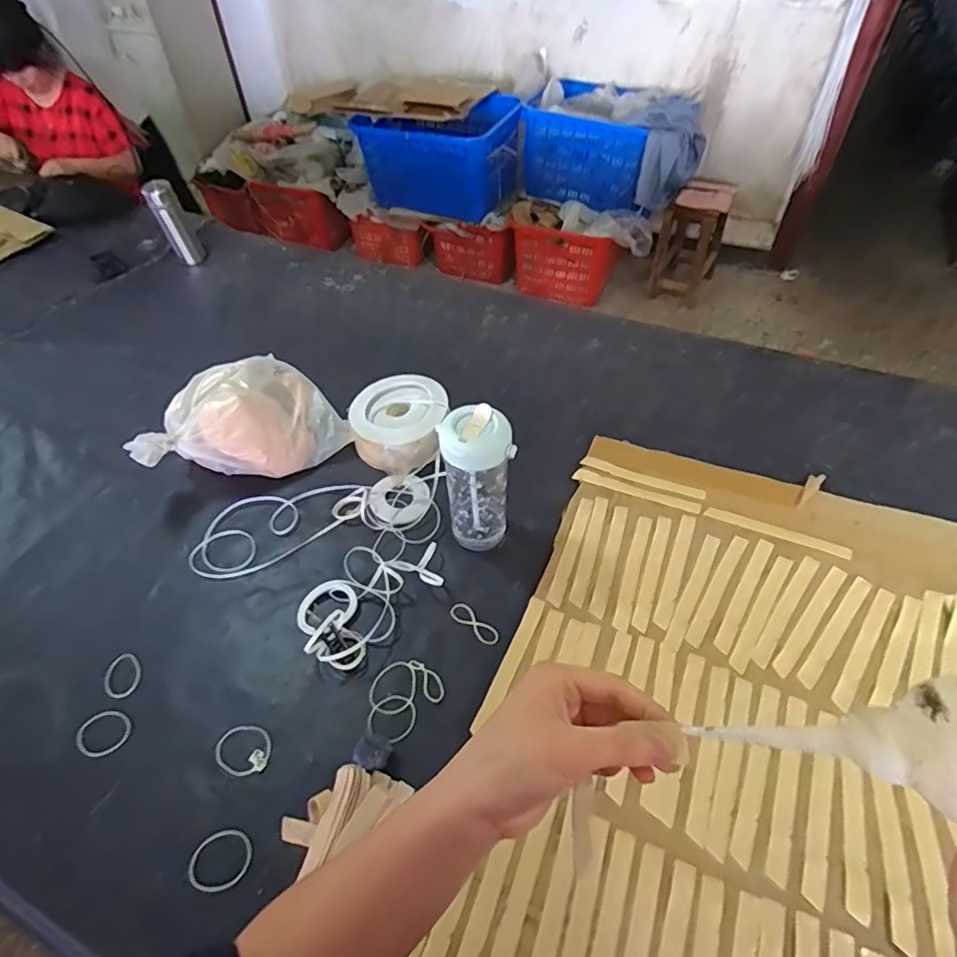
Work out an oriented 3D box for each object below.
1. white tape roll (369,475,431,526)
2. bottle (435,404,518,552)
[{"bbox_3d":[-0.123,0.031,0.869,0.092,0.022,0.081,12,49,15],"label":"white tape roll"},{"bbox_3d":[0.001,0.010,0.751,0.087,0.214,0.069,-18,49,-13],"label":"bottle"}]

